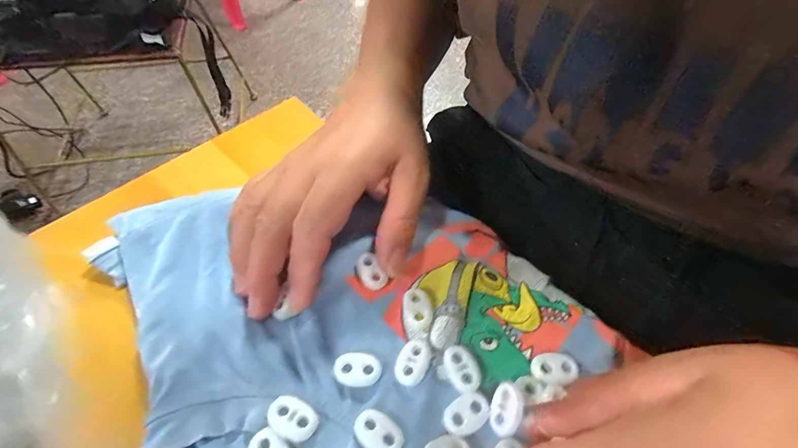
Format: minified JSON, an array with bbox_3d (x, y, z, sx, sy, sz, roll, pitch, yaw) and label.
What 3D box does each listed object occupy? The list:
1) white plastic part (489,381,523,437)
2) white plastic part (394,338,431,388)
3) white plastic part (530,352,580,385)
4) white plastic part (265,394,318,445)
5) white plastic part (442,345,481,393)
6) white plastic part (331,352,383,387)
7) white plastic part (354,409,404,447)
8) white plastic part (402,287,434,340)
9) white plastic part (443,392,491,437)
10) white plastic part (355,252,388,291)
[{"bbox_3d":[0.048,0.082,0.171,0.004,0.015,0.022,27,69,-37],"label":"white plastic part"},{"bbox_3d":[0.006,0.067,0.186,0.015,0.006,0.022,22,56,12],"label":"white plastic part"},{"bbox_3d":[0.075,0.070,0.187,0.021,0.006,0.014,-6,55,-8],"label":"white plastic part"},{"bbox_3d":[-0.047,0.086,0.170,0.022,0.006,0.016,29,58,16],"label":"white plastic part"},{"bbox_3d":[0.030,0.070,0.186,0.015,0.005,0.022,-15,57,-14],"label":"white plastic part"},{"bbox_3d":[-0.020,0.070,0.184,0.022,0.004,0.015,0,54,-3],"label":"white plastic part"},{"bbox_3d":[-0.009,0.092,0.168,0.022,0.005,0.015,34,59,19],"label":"white plastic part"},{"bbox_3d":[0.010,0.045,0.202,0.016,0.004,0.024,-4,55,-6],"label":"white plastic part"},{"bbox_3d":[0.031,0.086,0.175,0.022,0.004,0.015,-27,60,-21],"label":"white plastic part"},{"bbox_3d":[-0.016,0.027,0.214,0.013,0.007,0.021,-27,60,-21],"label":"white plastic part"}]

